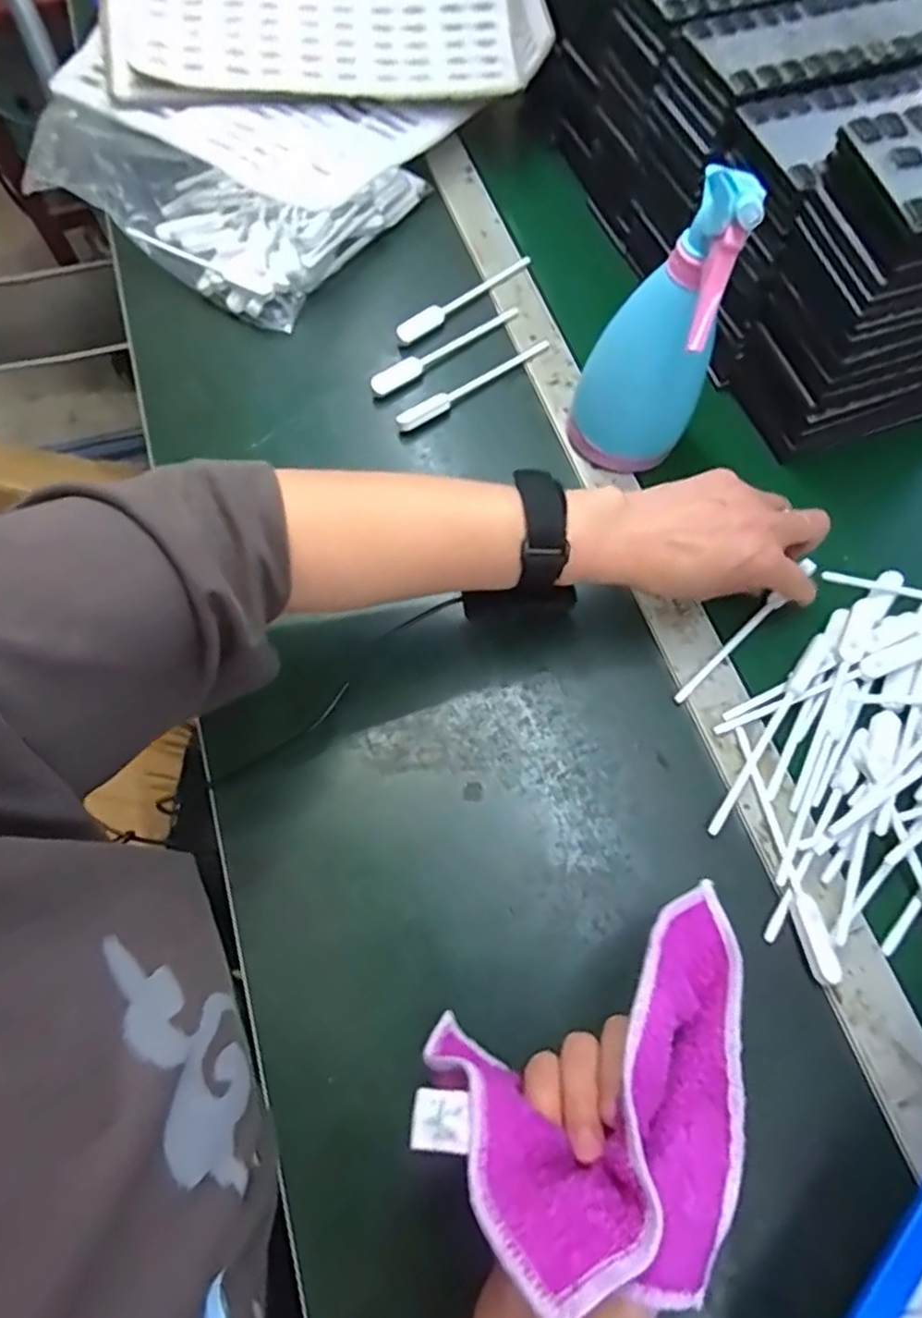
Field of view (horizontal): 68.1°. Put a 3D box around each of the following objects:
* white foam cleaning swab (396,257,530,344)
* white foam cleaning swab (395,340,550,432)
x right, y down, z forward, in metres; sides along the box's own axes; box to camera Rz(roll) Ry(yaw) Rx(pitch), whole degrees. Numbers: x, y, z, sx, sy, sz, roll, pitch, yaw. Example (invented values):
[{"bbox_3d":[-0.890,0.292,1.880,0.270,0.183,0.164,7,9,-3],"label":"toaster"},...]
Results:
[{"bbox_3d":[0.004,-0.301,0.569,0.139,0.013,0.016,-36,71,-14],"label":"white foam cleaning swab"},{"bbox_3d":[0.010,-0.218,0.534,0.144,0.015,0.014,-36,71,-13],"label":"white foam cleaning swab"}]

